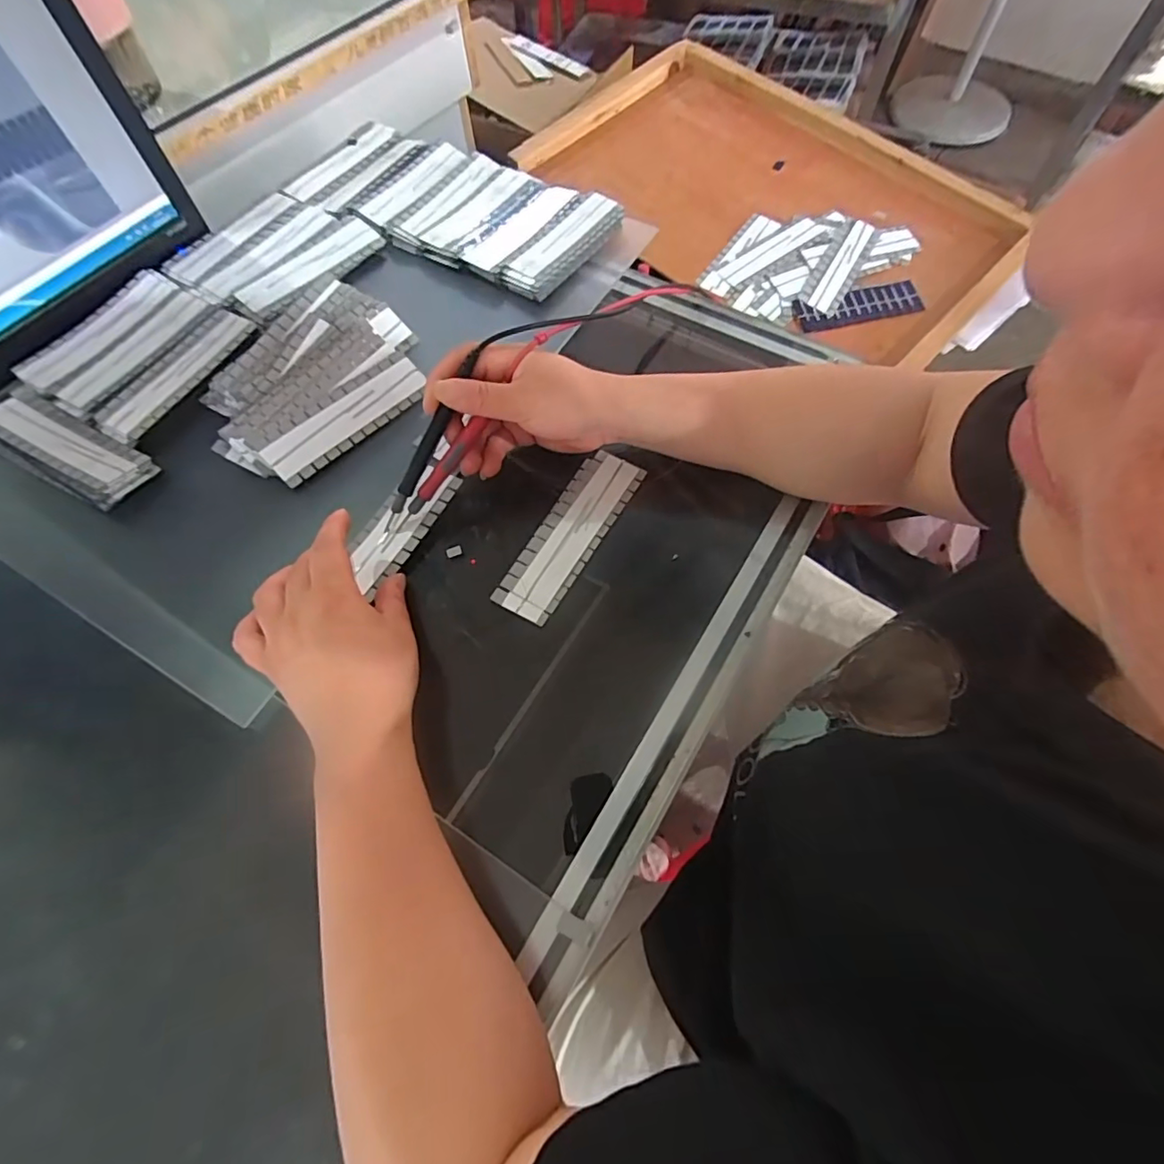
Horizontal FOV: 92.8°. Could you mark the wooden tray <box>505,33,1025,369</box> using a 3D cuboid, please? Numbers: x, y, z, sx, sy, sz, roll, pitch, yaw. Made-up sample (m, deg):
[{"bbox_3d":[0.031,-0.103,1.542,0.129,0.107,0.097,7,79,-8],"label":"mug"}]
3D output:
[{"bbox_3d":[0.181,-0.402,0.577,0.276,0.031,0.464,-42,73,-17],"label":"wooden tray"}]

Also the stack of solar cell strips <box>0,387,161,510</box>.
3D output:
[{"bbox_3d":[-0.359,-0.093,0.382,0.134,0.014,0.046,27,68,14],"label":"stack of solar cell strips"}]

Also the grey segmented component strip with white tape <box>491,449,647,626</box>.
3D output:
[{"bbox_3d":[-0.006,-0.034,0.373,0.043,0.004,0.133,28,68,14],"label":"grey segmented component strip with white tape"}]

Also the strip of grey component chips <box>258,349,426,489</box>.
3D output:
[{"bbox_3d":[-0.164,-0.118,0.392,0.039,0.004,0.124,46,70,-5],"label":"strip of grey component chips"}]

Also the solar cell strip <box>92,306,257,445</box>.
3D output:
[{"bbox_3d":[-0.302,-0.157,0.412,0.045,0.004,0.130,24,67,13],"label":"solar cell strip"}]

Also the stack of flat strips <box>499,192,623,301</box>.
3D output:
[{"bbox_3d":[-0.013,-0.288,0.476,0.043,0.014,0.130,33,70,16],"label":"stack of flat strips"}]

